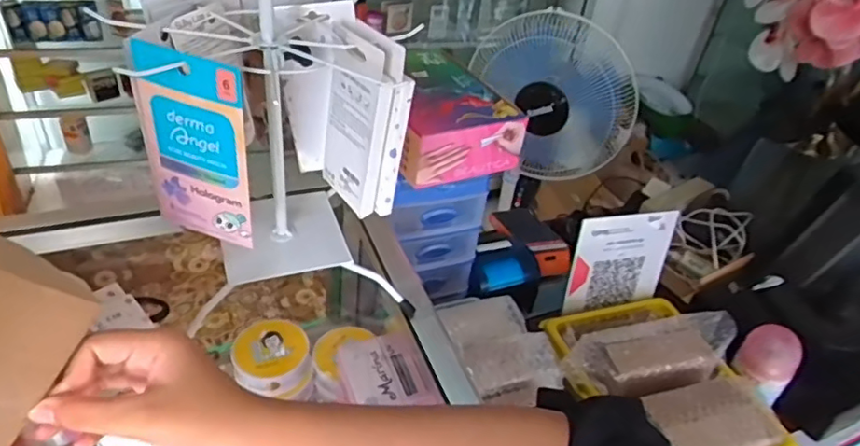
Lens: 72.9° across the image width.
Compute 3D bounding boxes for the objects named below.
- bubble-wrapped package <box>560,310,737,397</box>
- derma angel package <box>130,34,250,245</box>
[{"bbox_3d":[0.267,0.154,0.707,0.218,0.046,0.090,-7,40,-18],"label":"bubble-wrapped package"},{"bbox_3d":[-0.160,-0.048,0.398,0.079,0.138,0.010,19,39,14],"label":"derma angel package"}]

